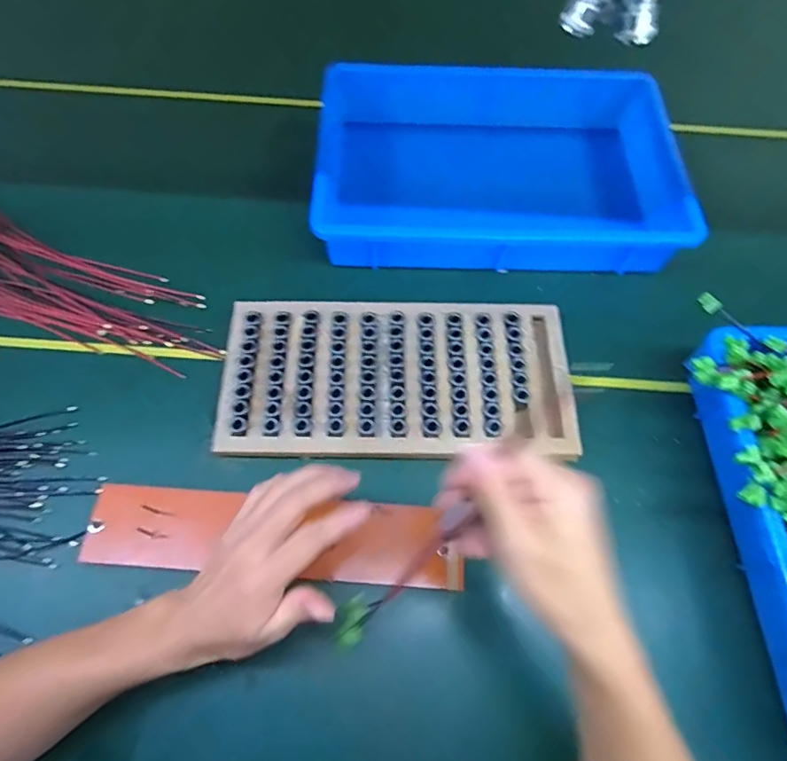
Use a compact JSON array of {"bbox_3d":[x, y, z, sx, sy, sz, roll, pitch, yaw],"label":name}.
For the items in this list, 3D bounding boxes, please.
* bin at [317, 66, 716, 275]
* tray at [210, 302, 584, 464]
[{"bbox_3d":[0.125,-0.273,0.632,0.427,0.089,0.285,1,65,-1],"label":"bin"},{"bbox_3d":[0.005,-0.005,0.529,0.359,0.027,0.172,1,65,-2],"label":"tray"}]

